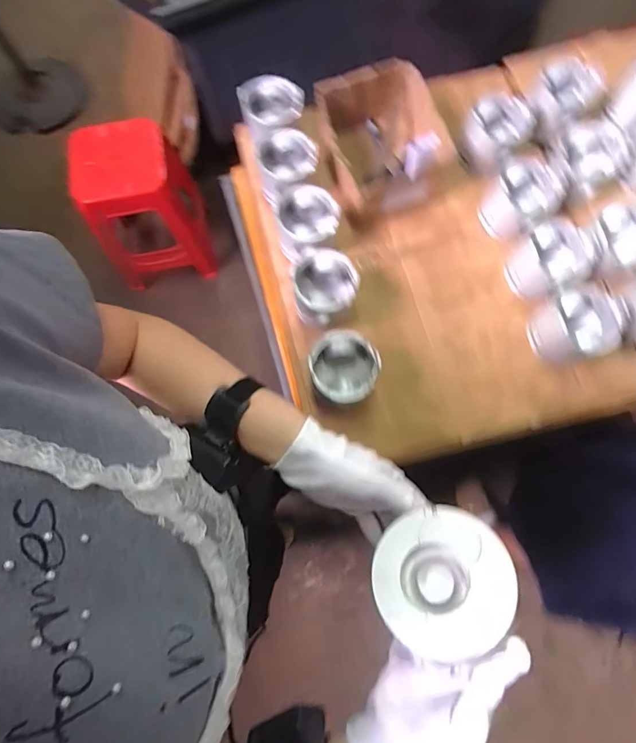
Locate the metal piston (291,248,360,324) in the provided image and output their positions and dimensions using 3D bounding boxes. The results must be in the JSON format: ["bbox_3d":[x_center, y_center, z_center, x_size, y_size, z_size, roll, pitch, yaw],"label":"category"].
[{"bbox_3d":[0.009,-0.125,0.623,0.095,0.069,0.104,0,73,-1],"label":"metal piston"}]

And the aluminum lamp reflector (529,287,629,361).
[{"bbox_3d":[0.375,-0.065,0.605,0.095,0.078,0.082,20,74,5],"label":"aluminum lamp reflector"}]

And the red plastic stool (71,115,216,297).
[{"bbox_3d":[-0.615,-0.593,1.505,0.366,0.518,0.363,-20,74,-7],"label":"red plastic stool"}]

